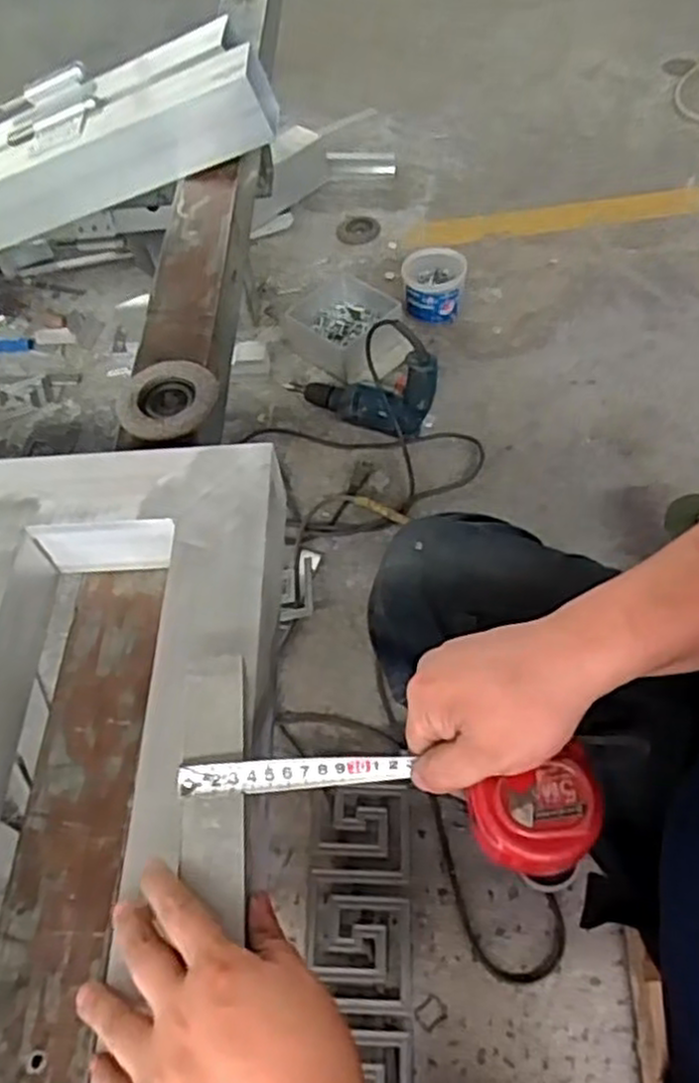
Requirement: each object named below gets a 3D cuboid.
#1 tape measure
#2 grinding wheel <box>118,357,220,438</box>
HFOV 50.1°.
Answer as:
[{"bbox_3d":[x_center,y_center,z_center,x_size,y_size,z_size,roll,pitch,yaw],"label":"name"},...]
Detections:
[{"bbox_3d":[0.019,0.135,0.402,0.219,0.025,0.065,3,55,13],"label":"tape measure"},{"bbox_3d":[-0.176,-0.139,0.722,0.093,0.010,0.098,-3,56,4],"label":"grinding wheel"}]

